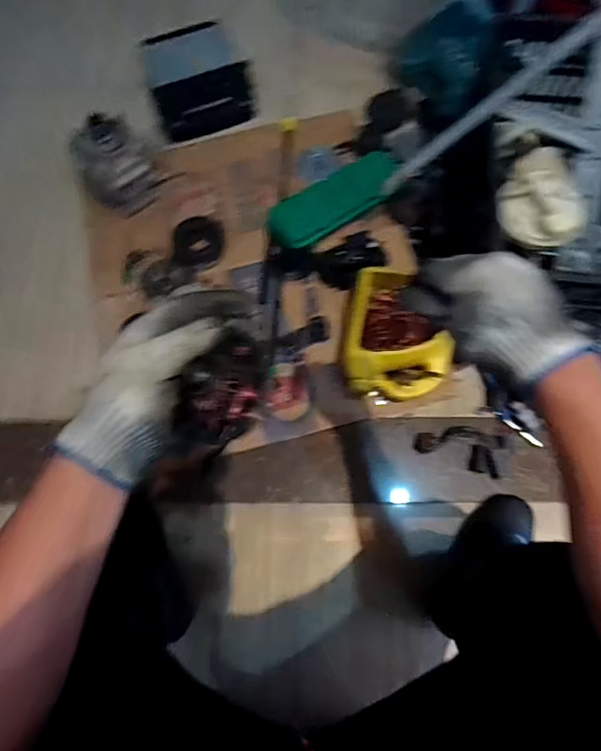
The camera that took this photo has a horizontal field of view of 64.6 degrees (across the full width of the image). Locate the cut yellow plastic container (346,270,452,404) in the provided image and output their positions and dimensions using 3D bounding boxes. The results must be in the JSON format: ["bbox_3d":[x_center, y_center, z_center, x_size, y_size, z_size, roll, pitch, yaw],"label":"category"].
[{"bbox_3d":[0.170,-0.065,0.832,0.170,0.104,0.198,9,73,5],"label":"cut yellow plastic container"}]

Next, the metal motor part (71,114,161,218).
[{"bbox_3d":[-0.377,-0.417,0.978,0.113,0.167,0.123,-1,72,2],"label":"metal motor part"}]

